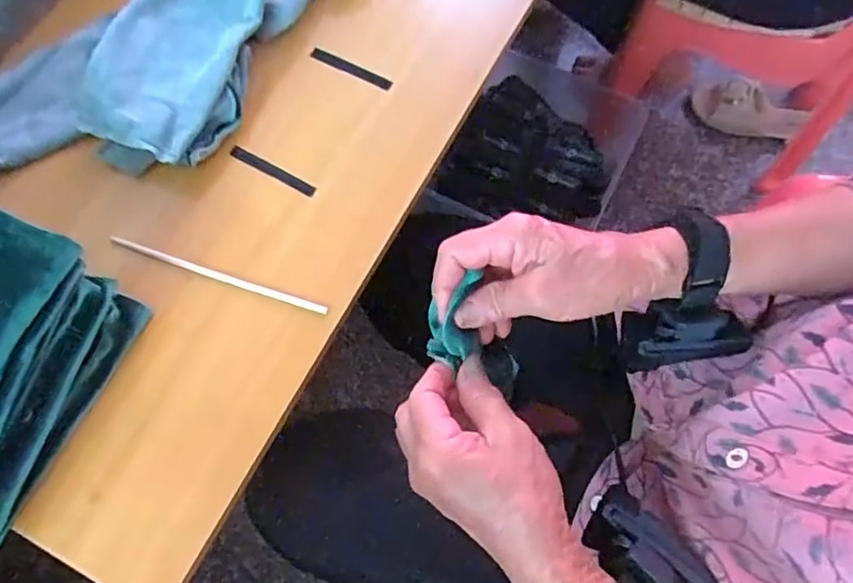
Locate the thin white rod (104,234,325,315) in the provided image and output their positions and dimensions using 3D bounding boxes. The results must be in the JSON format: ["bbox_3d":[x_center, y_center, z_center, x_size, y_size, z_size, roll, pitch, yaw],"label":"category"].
[{"bbox_3d":[-0.149,-0.012,0.420,0.166,0.004,0.007,18,69,6],"label":"thin white rod"}]

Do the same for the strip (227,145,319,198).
[{"bbox_3d":[-0.118,-0.093,0.452,0.074,0.005,0.010,28,71,9],"label":"strip"}]

